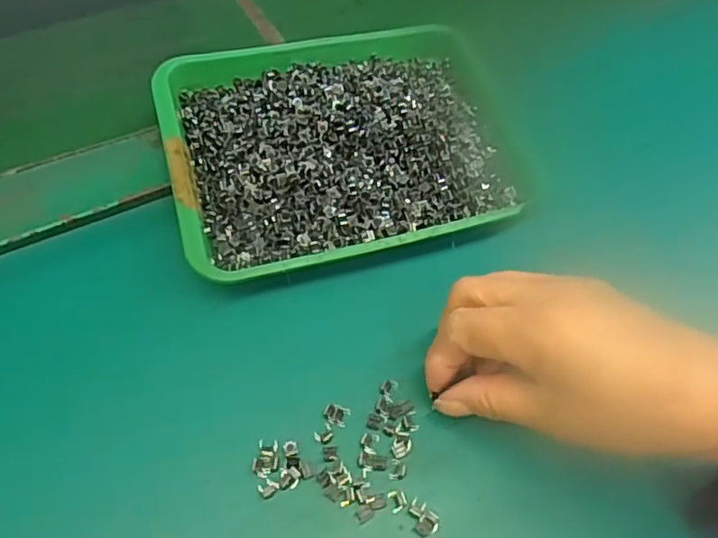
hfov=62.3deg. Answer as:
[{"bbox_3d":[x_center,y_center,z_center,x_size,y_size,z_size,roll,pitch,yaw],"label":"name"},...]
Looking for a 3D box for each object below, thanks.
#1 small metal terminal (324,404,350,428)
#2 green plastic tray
[{"bbox_3d":[-0.011,0.072,0.290,0.012,0.004,0.009,14,58,6],"label":"small metal terminal"},{"bbox_3d":[-0.009,-0.083,0.370,0.211,0.028,0.170,-13,59,-12],"label":"green plastic tray"}]

